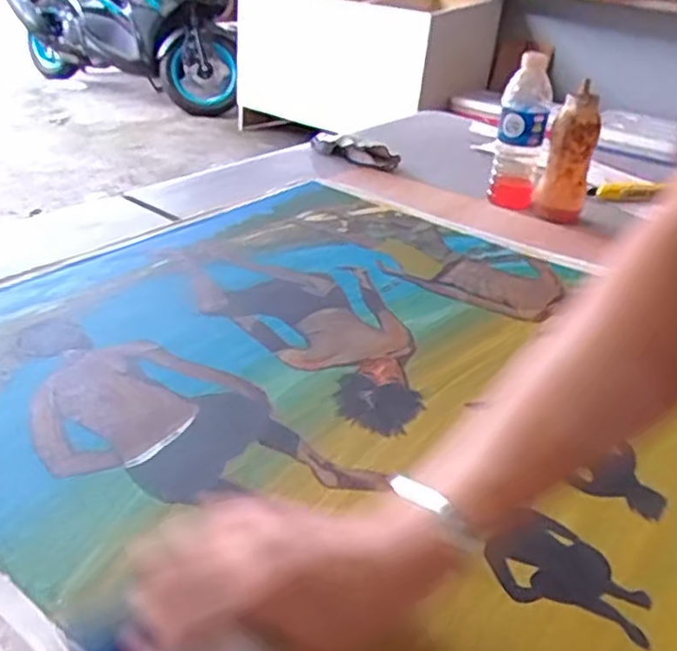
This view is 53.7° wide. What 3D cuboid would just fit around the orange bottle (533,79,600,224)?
[{"bbox_3d":[0.303,-0.227,0.875,0.065,0.159,0.059,12,32,11],"label":"orange bottle"}]

